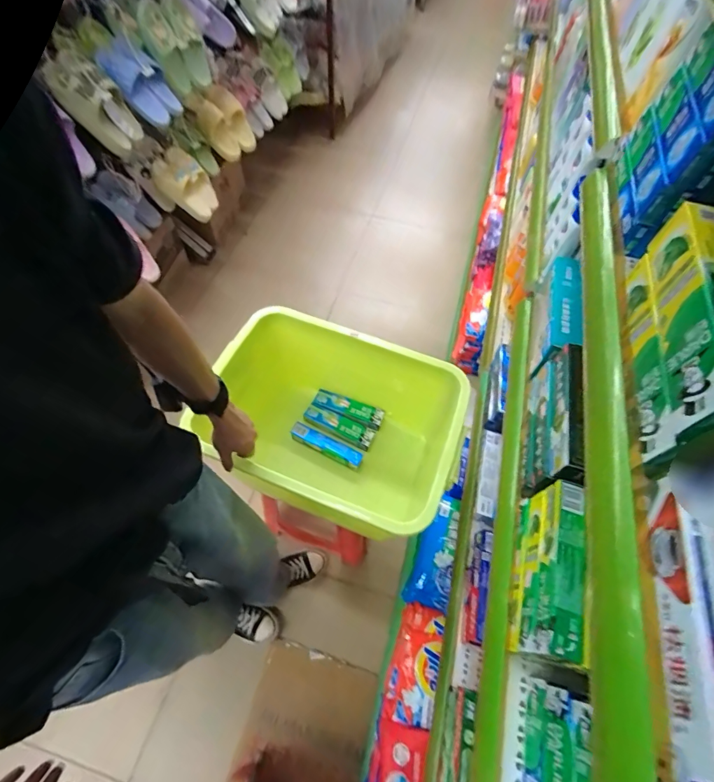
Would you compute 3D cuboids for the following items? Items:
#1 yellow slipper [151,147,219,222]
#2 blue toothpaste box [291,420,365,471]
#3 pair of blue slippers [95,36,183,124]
[{"bbox_3d":[-0.630,-0.766,1.514,0.258,0.080,0.171,44,72,-15],"label":"yellow slipper"},{"bbox_3d":[-0.076,0.137,0.996,0.186,0.042,0.042,25,61,12],"label":"blue toothpaste box"},{"bbox_3d":[-0.661,-0.936,1.226,0.252,0.075,0.135,45,78,-20],"label":"pair of blue slippers"}]

